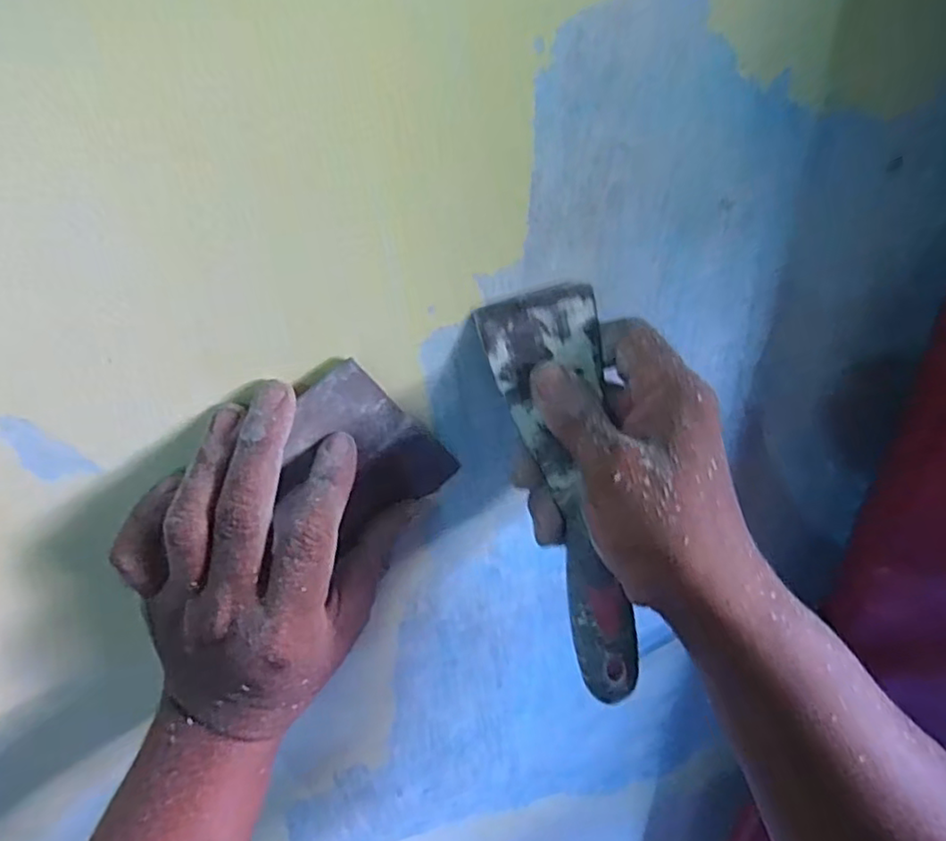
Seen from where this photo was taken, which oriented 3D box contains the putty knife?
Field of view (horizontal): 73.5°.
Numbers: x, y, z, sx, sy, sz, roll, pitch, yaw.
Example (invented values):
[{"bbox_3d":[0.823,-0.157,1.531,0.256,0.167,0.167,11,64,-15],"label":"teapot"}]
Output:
[{"bbox_3d":[0.050,0.036,0.311,0.056,0.198,0.011,-12,-1,-6],"label":"putty knife"}]

